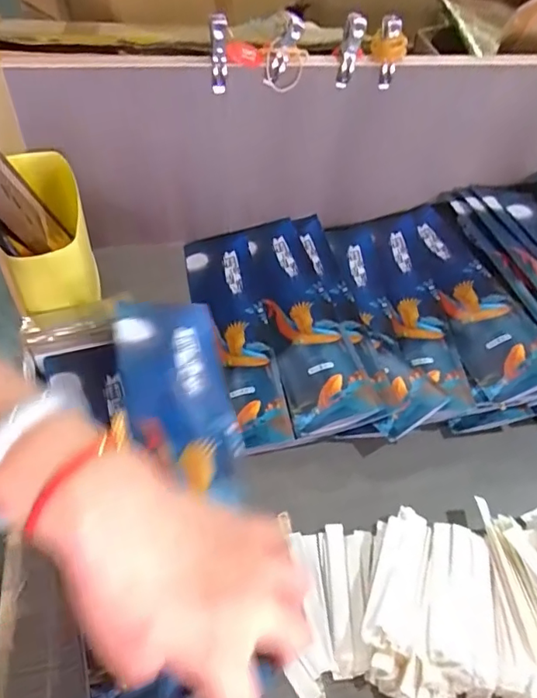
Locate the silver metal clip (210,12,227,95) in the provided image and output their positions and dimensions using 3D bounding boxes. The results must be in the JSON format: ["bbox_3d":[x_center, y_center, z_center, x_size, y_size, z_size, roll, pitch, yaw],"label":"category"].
[{"bbox_3d":[-0.044,-0.259,0.462,0.014,0.068,0.016,-4,52,-7],"label":"silver metal clip"}]

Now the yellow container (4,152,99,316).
[{"bbox_3d":[-0.199,-0.117,0.473,0.066,0.082,0.169,-12,53,-14],"label":"yellow container"}]

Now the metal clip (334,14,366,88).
[{"bbox_3d":[0.075,-0.271,0.476,0.018,0.064,0.017,13,52,6],"label":"metal clip"}]

